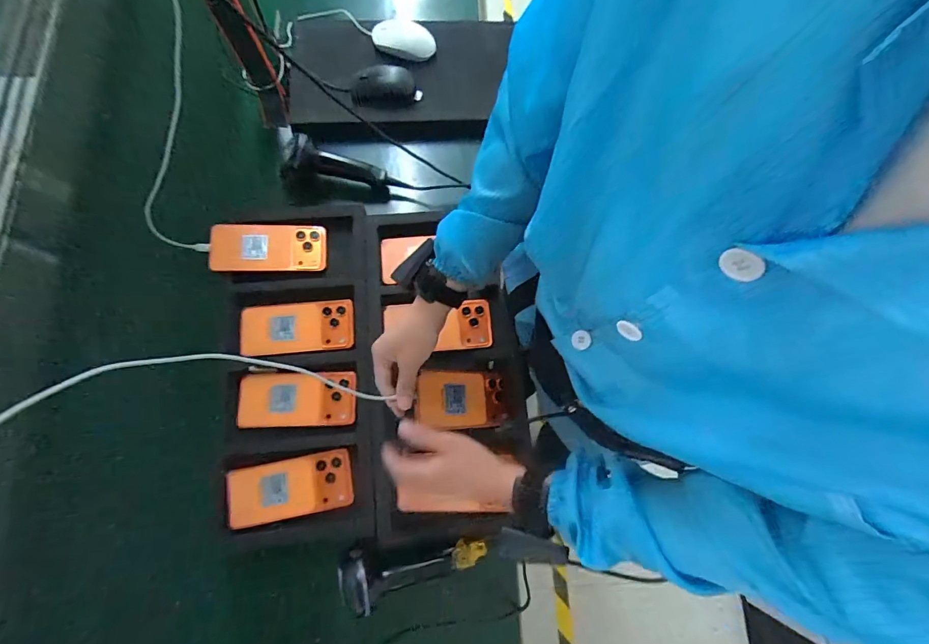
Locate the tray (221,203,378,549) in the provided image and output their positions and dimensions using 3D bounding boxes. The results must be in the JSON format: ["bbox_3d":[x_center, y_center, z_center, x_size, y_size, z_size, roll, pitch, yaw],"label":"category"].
[{"bbox_3d":[-0.235,0.057,0.584,0.218,0.027,0.481,-7,75,-2],"label":"tray"}]

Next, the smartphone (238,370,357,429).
[{"bbox_3d":[-0.239,0.111,0.583,0.159,0.016,0.077,-1,76,-2],"label":"smartphone"}]

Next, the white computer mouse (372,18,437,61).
[{"bbox_3d":[-0.105,-0.495,0.712,0.110,0.044,0.057,12,76,1],"label":"white computer mouse"}]

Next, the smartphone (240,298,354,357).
[{"bbox_3d":[-0.248,0.007,0.602,0.161,0.013,0.076,-5,76,-3],"label":"smartphone"}]

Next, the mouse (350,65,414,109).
[{"bbox_3d":[-0.138,-0.397,0.693,0.109,0.036,0.072,-2,76,-3],"label":"mouse"}]

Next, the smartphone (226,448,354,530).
[{"bbox_3d":[-0.236,0.225,0.549,0.160,0.013,0.074,-10,77,-4],"label":"smartphone"}]

